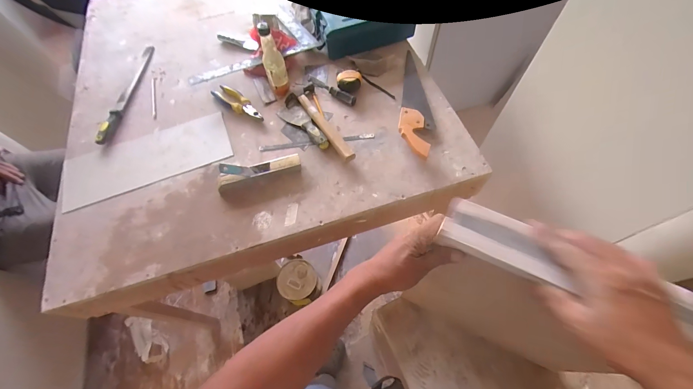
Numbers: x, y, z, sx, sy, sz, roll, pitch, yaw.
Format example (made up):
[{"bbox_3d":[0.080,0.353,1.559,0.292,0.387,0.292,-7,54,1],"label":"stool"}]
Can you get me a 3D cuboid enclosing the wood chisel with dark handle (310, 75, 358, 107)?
[{"bbox_3d":[-0.048,-0.309,0.877,0.178,0.023,0.030,34,68,18],"label":"wood chisel with dark handle"}]

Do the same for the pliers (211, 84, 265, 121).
[{"bbox_3d":[-0.308,-0.260,0.855,0.191,0.022,0.056,38,69,20],"label":"pliers"}]

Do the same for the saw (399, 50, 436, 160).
[{"bbox_3d":[0.203,-0.264,0.839,0.098,0.036,0.399,8,63,6],"label":"saw"}]

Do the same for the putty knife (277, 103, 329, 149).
[{"bbox_3d":[-0.113,-0.192,0.814,0.058,0.026,0.197,-38,67,-17],"label":"putty knife"}]

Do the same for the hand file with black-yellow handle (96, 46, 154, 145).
[{"bbox_3d":[-0.667,-0.330,0.916,0.043,0.022,0.429,-1,62,2],"label":"hand file with black-yellow handle"}]

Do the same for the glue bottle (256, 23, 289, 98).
[{"bbox_3d":[-0.195,-0.356,0.805,0.054,0.199,0.041,-22,63,-9],"label":"glue bottle"}]

